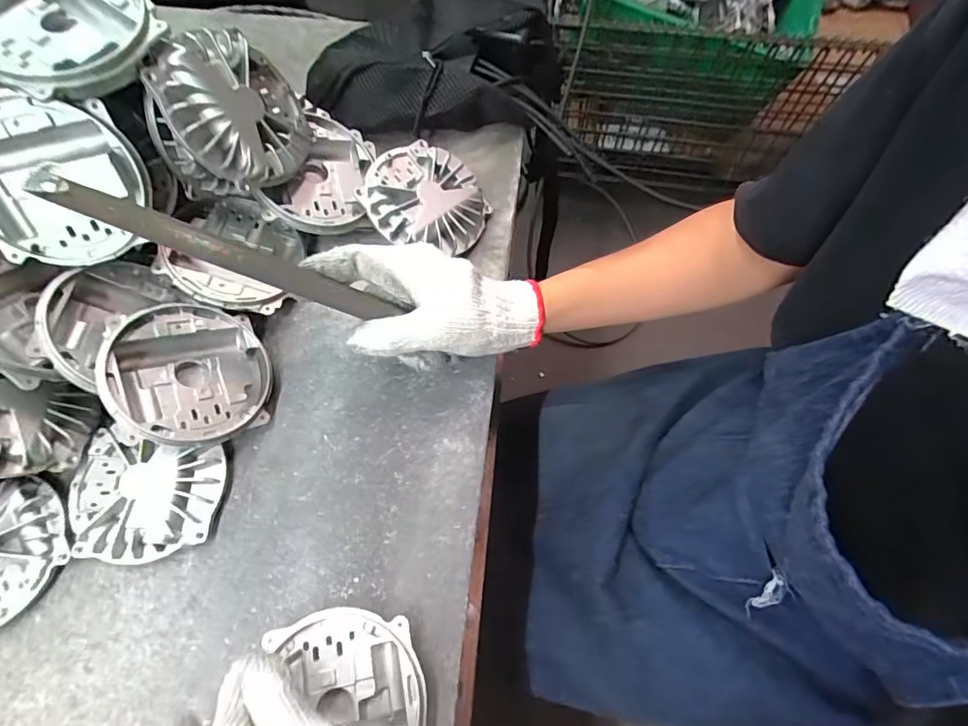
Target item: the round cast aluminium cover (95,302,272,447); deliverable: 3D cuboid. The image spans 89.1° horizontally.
[{"bbox_3d":[-0.219,0.009,0.368,0.107,0.017,0.106,19,57,-32],"label":"round cast aluminium cover"}]

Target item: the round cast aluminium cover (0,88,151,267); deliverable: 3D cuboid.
[{"bbox_3d":[-0.292,-0.122,0.335,0.103,0.106,0.024,-7,24,-16],"label":"round cast aluminium cover"}]

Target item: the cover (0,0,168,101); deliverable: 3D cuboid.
[{"bbox_3d":[-0.275,-0.220,0.320,0.108,0.027,0.103,0,68,0],"label":"cover"}]

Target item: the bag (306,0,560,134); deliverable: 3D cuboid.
[{"bbox_3d":[-0.050,-0.307,0.501,0.245,0.066,0.134,-7,68,-3],"label":"bag"}]

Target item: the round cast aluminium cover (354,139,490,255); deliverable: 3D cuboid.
[{"bbox_3d":[-0.052,-0.145,0.443,0.106,0.028,0.102,6,69,-15],"label":"round cast aluminium cover"}]

